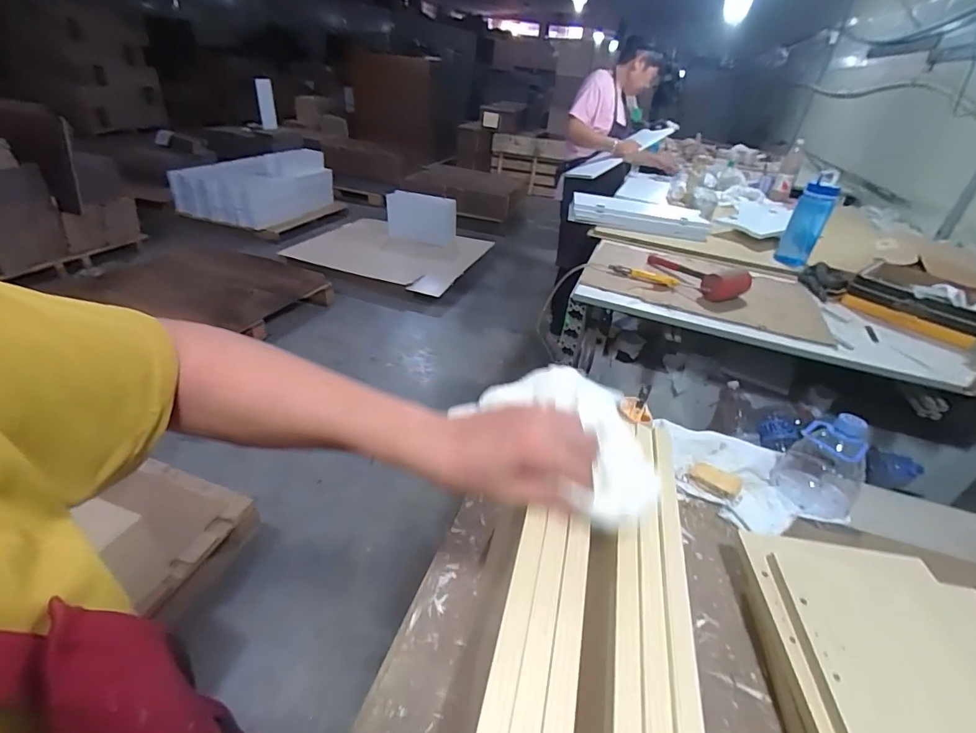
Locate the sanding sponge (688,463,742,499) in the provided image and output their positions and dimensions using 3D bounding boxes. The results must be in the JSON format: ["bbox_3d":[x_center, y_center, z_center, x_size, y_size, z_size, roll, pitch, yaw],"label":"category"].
[{"bbox_3d":[0.309,0.152,0.617,0.059,0.016,0.038,29,40,30],"label":"sanding sponge"}]

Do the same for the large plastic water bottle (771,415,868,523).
[{"bbox_3d":[0.460,0.127,0.612,0.114,0.123,0.095,-23,43,-36],"label":"large plastic water bottle"}]

